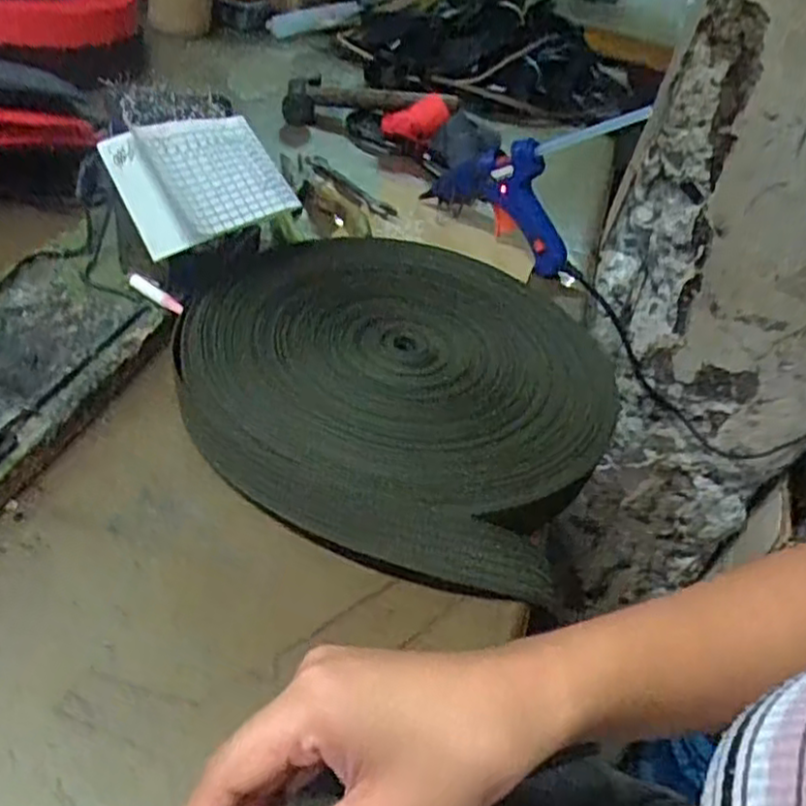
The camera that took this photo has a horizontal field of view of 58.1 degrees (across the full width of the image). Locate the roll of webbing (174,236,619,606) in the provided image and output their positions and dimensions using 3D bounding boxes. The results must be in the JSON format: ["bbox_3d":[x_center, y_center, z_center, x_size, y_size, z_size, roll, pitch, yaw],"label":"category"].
[{"bbox_3d":[0.000,-0.026,0.435,0.243,0.031,0.252,23,41,11],"label":"roll of webbing"}]

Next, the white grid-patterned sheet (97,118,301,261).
[{"bbox_3d":[-0.119,-0.135,0.435,0.099,0.021,0.073,-34,93,-42],"label":"white grid-patterned sheet"}]

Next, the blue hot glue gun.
[{"bbox_3d":[0.077,-0.187,0.621,0.043,0.097,0.171,-19,50,-32],"label":"blue hot glue gun"}]

